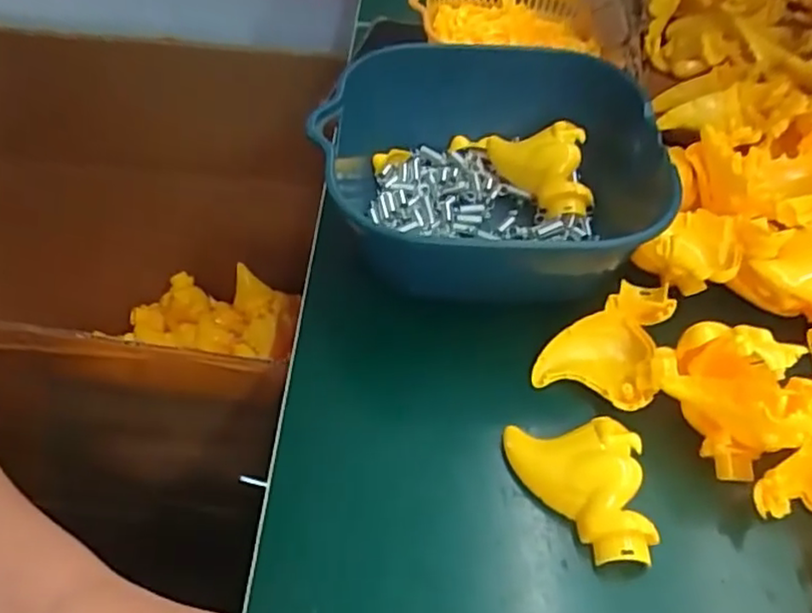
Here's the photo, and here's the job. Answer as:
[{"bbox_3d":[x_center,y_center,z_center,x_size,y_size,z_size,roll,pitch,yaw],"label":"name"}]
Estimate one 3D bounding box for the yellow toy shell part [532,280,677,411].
[{"bbox_3d":[0.103,0.016,0.337,0.054,0.034,0.061,23,50,16],"label":"yellow toy shell part"}]

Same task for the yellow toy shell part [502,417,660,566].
[{"bbox_3d":[0.076,0.079,0.291,0.052,0.031,0.064,0,48,-5],"label":"yellow toy shell part"}]

